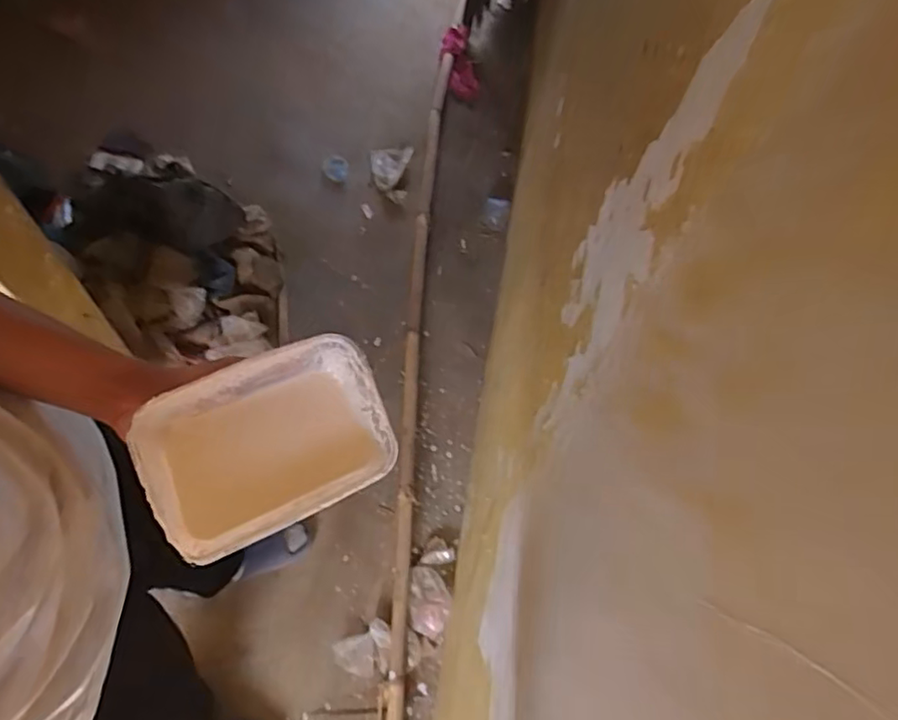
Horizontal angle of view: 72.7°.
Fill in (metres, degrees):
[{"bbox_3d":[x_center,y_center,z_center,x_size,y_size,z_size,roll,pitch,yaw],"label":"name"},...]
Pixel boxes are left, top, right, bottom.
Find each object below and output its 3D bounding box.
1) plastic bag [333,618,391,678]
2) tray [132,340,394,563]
[{"bbox_3d":[-0.173,0.616,1.285,0.119,0.019,0.096,-20,68,-18],"label":"plastic bag"},{"bbox_3d":[-0.133,0.062,0.457,0.174,0.055,0.120,-24,86,-19],"label":"tray"}]

